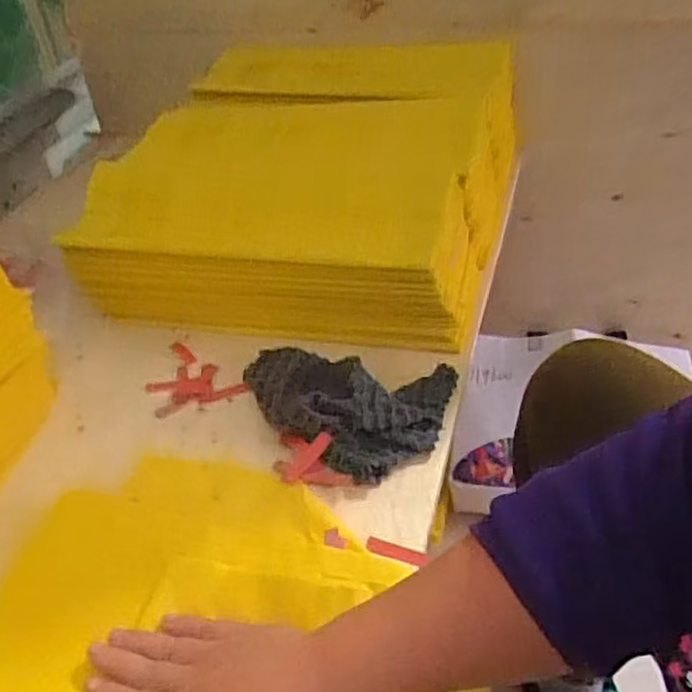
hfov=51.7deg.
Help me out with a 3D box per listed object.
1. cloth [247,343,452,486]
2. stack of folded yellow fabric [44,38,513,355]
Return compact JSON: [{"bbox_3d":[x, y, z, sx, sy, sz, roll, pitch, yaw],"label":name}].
[{"bbox_3d":[-0.008,0.036,0.592,0.181,0.035,0.123,17,46,27],"label":"cloth"},{"bbox_3d":[-0.025,-0.193,0.784,0.375,0.130,0.443,7,42,17],"label":"stack of folded yellow fabric"}]

